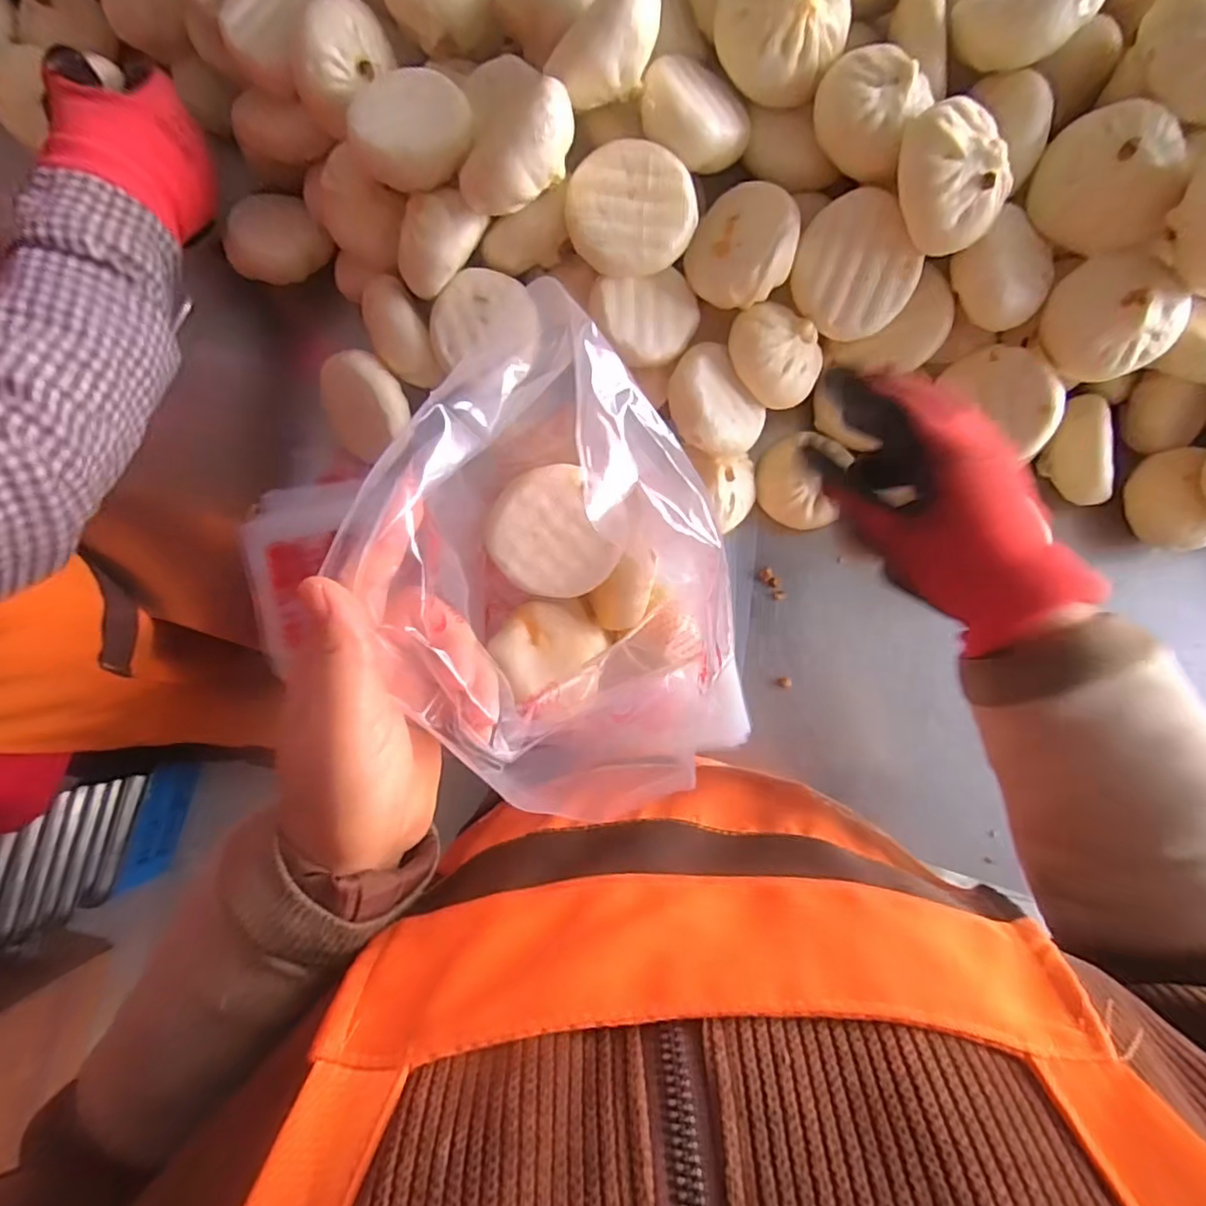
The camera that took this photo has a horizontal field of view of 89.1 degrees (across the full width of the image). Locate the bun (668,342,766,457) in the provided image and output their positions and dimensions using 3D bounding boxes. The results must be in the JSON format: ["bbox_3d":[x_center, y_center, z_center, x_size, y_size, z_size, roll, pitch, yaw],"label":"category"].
[{"bbox_3d":[0.076,-0.138,0.421,0.057,0.037,0.074,-40,86,-3],"label":"bun"}]

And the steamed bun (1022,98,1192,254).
[{"bbox_3d":[0.295,-0.249,0.363,0.065,0.048,0.065,14,85,2],"label":"steamed bun"}]

